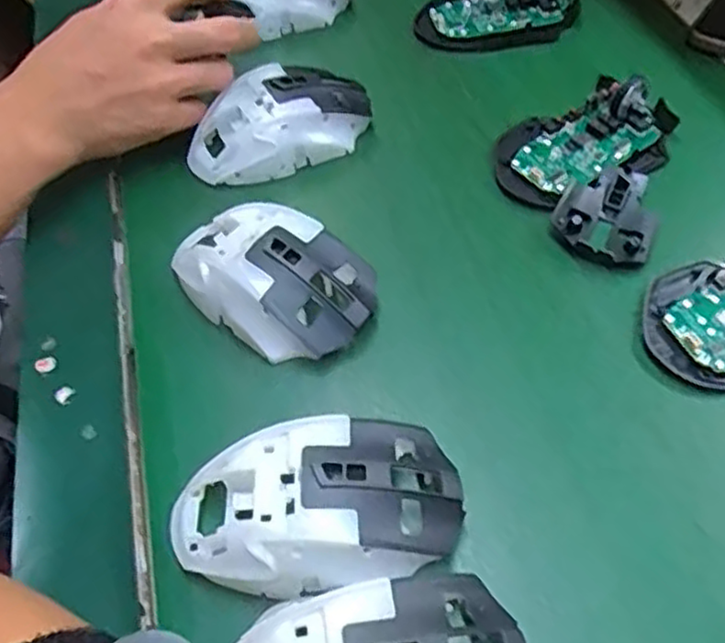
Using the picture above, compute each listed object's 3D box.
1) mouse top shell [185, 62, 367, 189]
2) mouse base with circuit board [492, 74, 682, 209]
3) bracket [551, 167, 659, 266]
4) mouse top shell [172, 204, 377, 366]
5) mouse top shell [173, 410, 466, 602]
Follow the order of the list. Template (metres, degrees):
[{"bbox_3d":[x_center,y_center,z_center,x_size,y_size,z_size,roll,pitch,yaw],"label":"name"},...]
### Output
[{"bbox_3d":[-0.049,-0.119,0.420,0.110,0.034,0.058,-13,54,-6],"label":"mouse top shell"},{"bbox_3d":[0.129,-0.109,0.411,0.116,0.028,0.066,-22,55,-13],"label":"mouse base with circuit board"},{"bbox_3d":[0.133,-0.059,0.381,0.051,0.012,0.063,22,58,18],"label":"bracket"},{"bbox_3d":[-0.048,-0.024,0.355,0.111,0.035,0.064,30,60,23],"label":"mouse top shell"},{"bbox_3d":[-0.018,0.075,0.279,0.112,0.035,0.065,-9,53,-3],"label":"mouse top shell"}]

